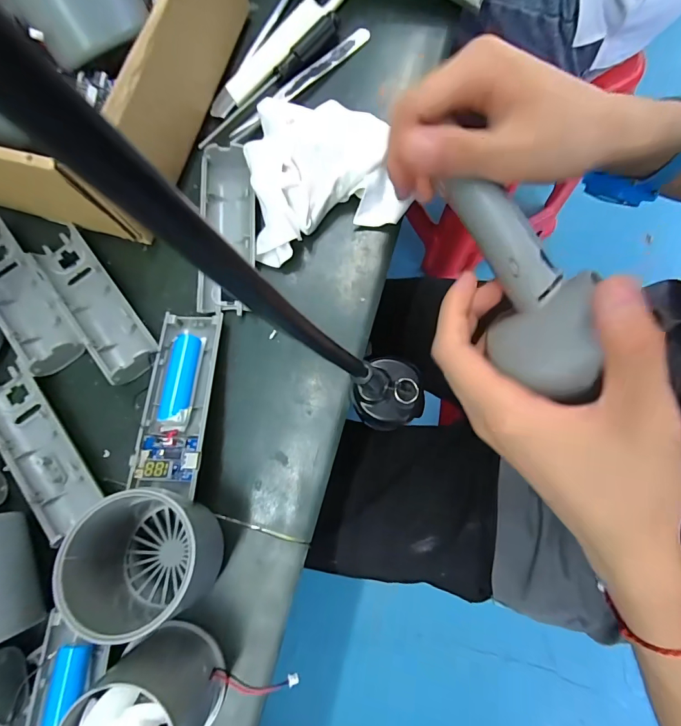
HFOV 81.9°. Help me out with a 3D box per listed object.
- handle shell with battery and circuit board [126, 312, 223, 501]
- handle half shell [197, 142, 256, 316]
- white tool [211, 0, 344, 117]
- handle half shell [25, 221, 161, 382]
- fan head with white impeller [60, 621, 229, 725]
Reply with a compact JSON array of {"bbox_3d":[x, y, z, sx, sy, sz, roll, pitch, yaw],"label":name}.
[{"bbox_3d":[-0.089,0.017,0.216,0.032,0.016,0.101,0,65,1],"label":"handle shell with battery and circuit board"},{"bbox_3d":[-0.070,-0.085,0.244,0.034,0.021,0.107,-3,78,1],"label":"handle half shell"},{"bbox_3d":[-0.040,-0.222,0.272,0.021,0.010,0.136,40,82,9],"label":"white tool"},{"bbox_3d":[-0.149,-0.036,0.238,0.033,0.012,0.106,-38,80,-6],"label":"handle half shell"},{"bbox_3d":[-0.087,0.159,0.179,0.050,0.053,0.051,0,78,1],"label":"fan head with white impeller"}]

